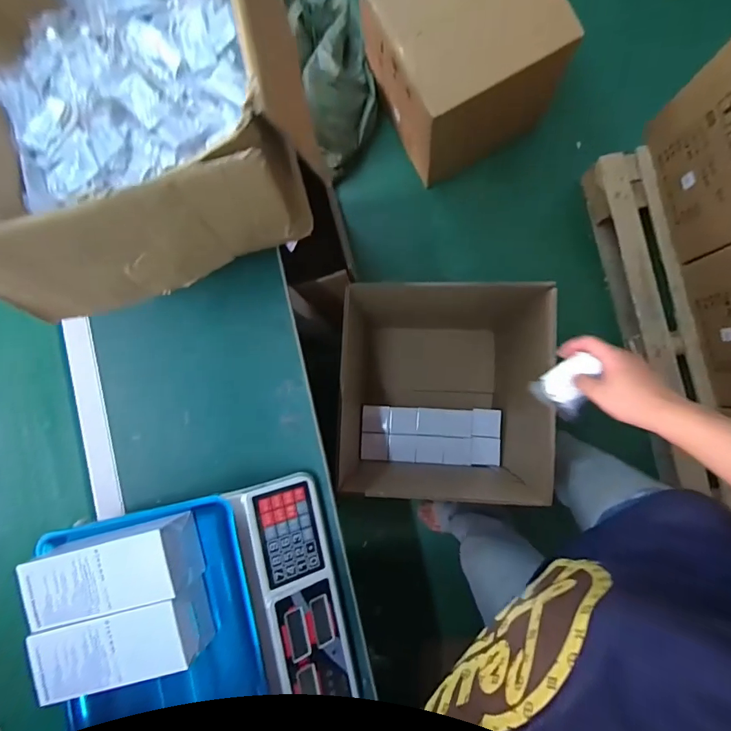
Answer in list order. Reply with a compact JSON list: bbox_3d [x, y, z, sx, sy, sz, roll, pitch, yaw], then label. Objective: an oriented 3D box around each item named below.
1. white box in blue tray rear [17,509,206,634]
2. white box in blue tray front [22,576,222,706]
[{"bbox_3d":[-0.278,0.222,0.486,0.169,0.070,0.075,-14,85,1],"label":"white box in blue tray rear"},{"bbox_3d":[-0.262,0.298,0.486,0.162,0.070,0.077,-15,85,1],"label":"white box in blue tray front"}]

